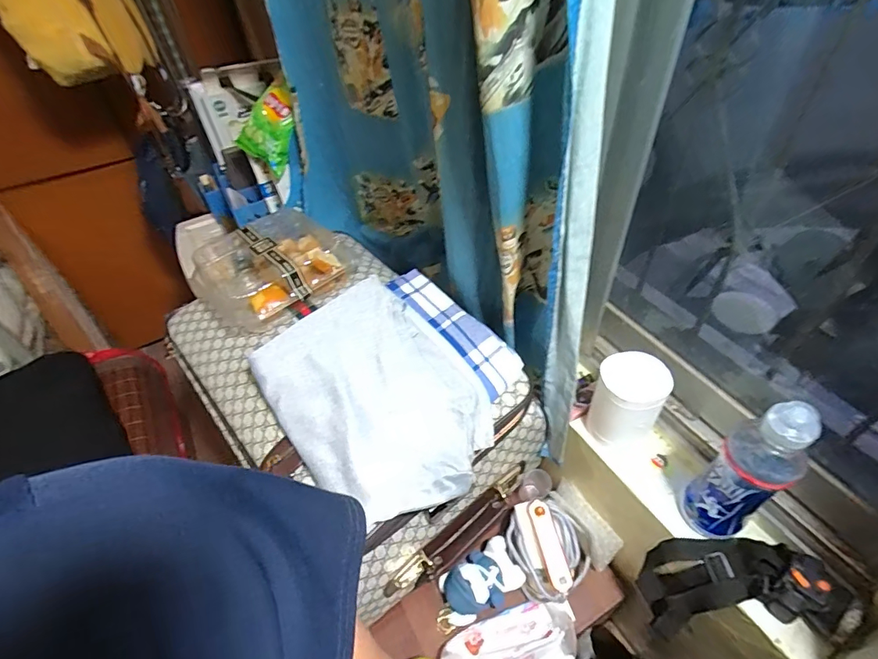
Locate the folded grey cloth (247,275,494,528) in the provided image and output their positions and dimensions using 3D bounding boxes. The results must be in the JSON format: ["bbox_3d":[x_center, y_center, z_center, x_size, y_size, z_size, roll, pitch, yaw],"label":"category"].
[{"bbox_3d":[-0.084,0.091,0.609,0.235,0.056,0.311,-33,65,-20],"label":"folded grey cloth"}]

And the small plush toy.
[{"bbox_3d":[0.062,0.383,0.690,0.123,0.052,0.081,-24,50,-16],"label":"small plush toy"}]

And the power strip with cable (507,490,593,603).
[{"bbox_3d":[0.167,0.329,0.699,0.112,0.084,0.148,-20,49,-13],"label":"power strip with cable"}]

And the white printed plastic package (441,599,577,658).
[{"bbox_3d":[0.102,0.439,0.624,0.193,0.072,0.098,-17,48,-11],"label":"white printed plastic package"}]

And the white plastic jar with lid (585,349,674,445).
[{"bbox_3d":[0.251,0.098,0.611,0.078,0.129,0.074,-2,47,3],"label":"white plastic jar with lid"}]

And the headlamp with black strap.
[{"bbox_3d":[0.332,0.302,0.538,0.092,0.236,0.085,32,48,-16],"label":"headlamp with black strap"}]

